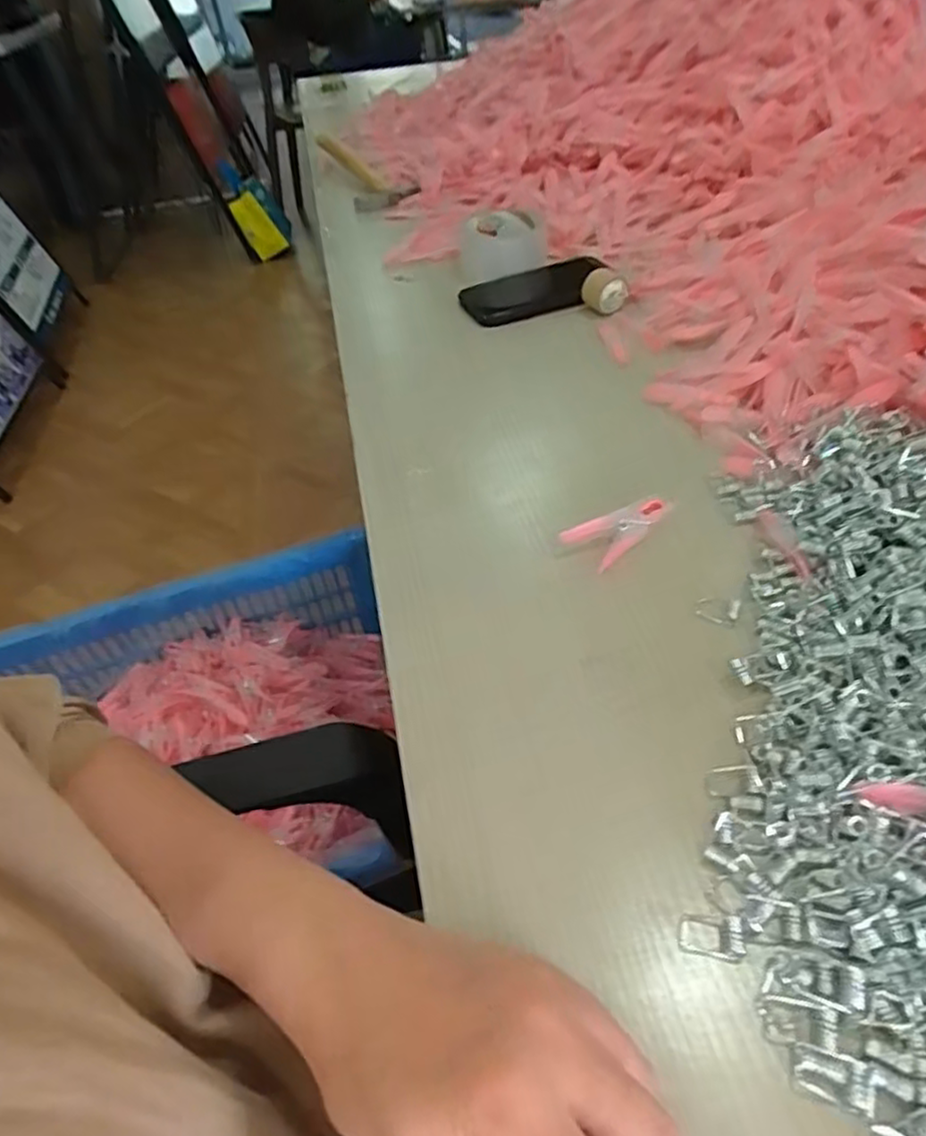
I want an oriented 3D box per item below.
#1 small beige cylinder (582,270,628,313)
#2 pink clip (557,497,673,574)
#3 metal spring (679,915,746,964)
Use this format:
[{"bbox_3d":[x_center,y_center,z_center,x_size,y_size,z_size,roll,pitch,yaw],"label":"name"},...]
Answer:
[{"bbox_3d":[0.132,-0.261,0.647,0.027,0.036,0.034,-26,48,-18],"label":"small beige cylinder"},{"bbox_3d":[0.099,-0.028,0.434,0.074,0.010,0.032,-34,50,-24],"label":"pink clip"},{"bbox_3d":[0.096,0.142,0.267,0.023,0.007,0.015,2,45,10],"label":"metal spring"}]

